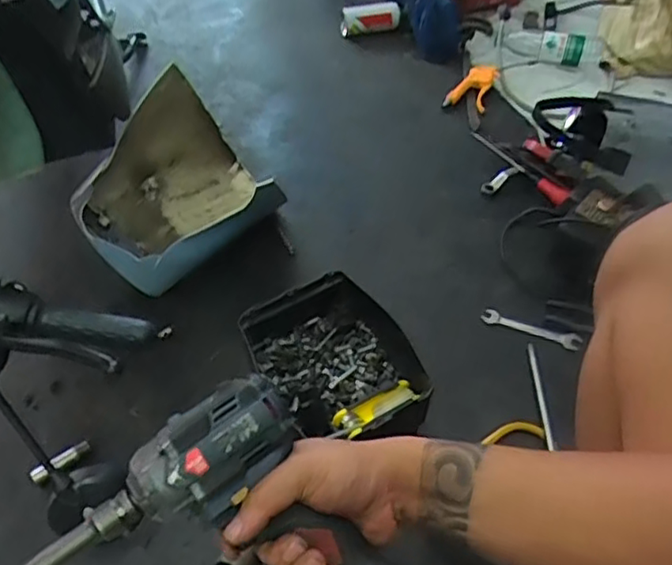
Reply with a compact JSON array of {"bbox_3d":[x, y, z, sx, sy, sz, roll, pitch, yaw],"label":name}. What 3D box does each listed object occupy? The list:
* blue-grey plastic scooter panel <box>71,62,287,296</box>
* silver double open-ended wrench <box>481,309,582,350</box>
[{"bbox_3d":[-0.252,-0.148,0.975,0.288,0.238,0.254,-19,54,-14],"label":"blue-grey plastic scooter panel"},{"bbox_3d":[0.300,0.068,0.965,0.148,0.009,0.025,16,53,13],"label":"silver double open-ended wrench"}]

